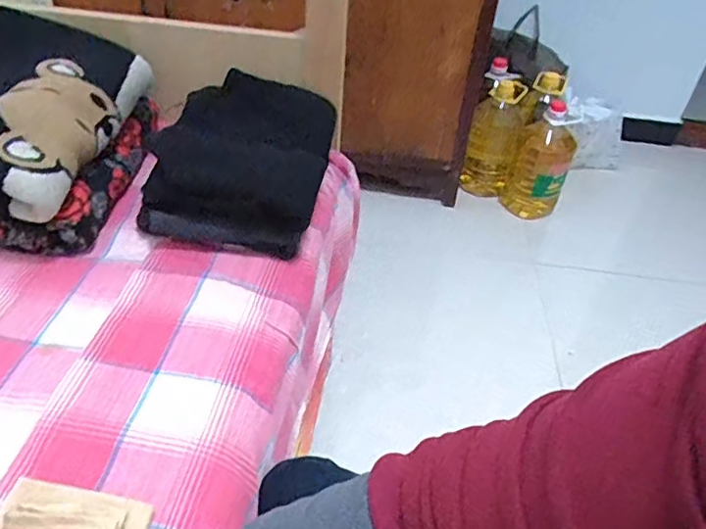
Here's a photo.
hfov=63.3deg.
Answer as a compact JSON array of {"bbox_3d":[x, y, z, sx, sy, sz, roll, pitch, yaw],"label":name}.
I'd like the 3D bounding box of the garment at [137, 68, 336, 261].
[{"bbox_3d":[-0.141,-0.144,0.780,0.206,0.127,0.257,10,41,4],"label":"garment"}]

